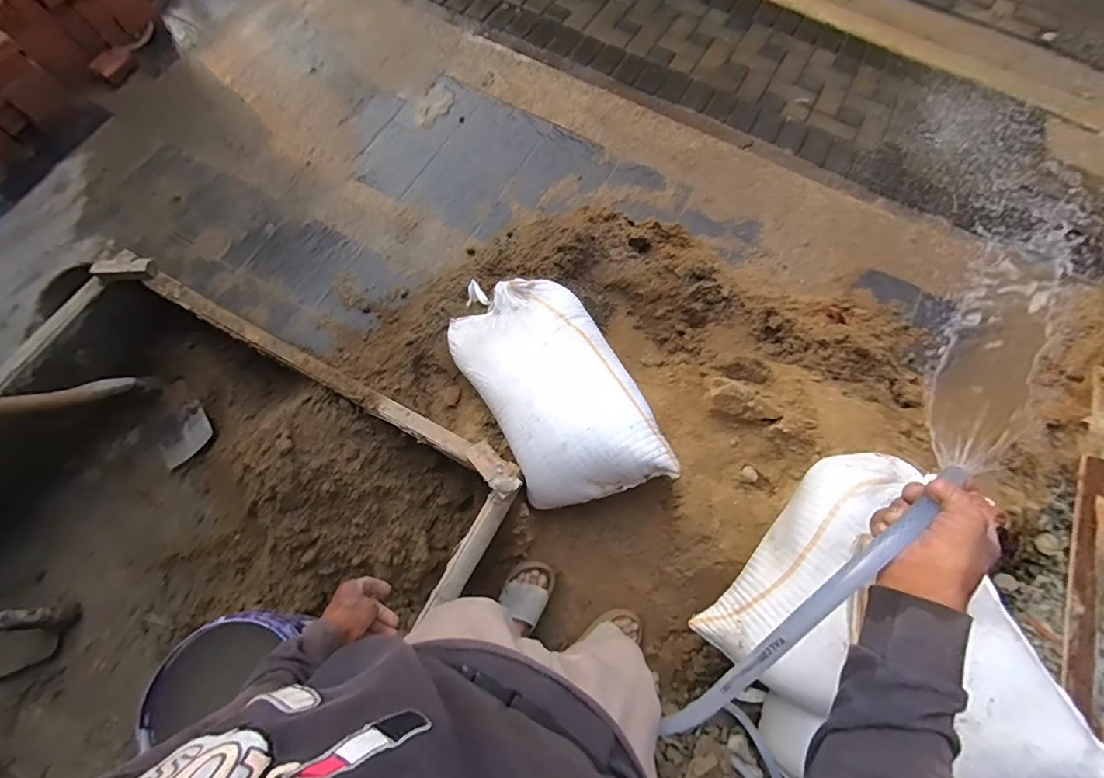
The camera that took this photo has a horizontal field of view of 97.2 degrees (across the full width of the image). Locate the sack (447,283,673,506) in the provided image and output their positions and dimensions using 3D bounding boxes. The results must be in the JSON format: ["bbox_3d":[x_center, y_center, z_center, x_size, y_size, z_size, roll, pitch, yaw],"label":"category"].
[{"bbox_3d":[-0.018,-0.029,1.203,0.335,0.204,0.727,-28,58,-11],"label":"sack"}]

